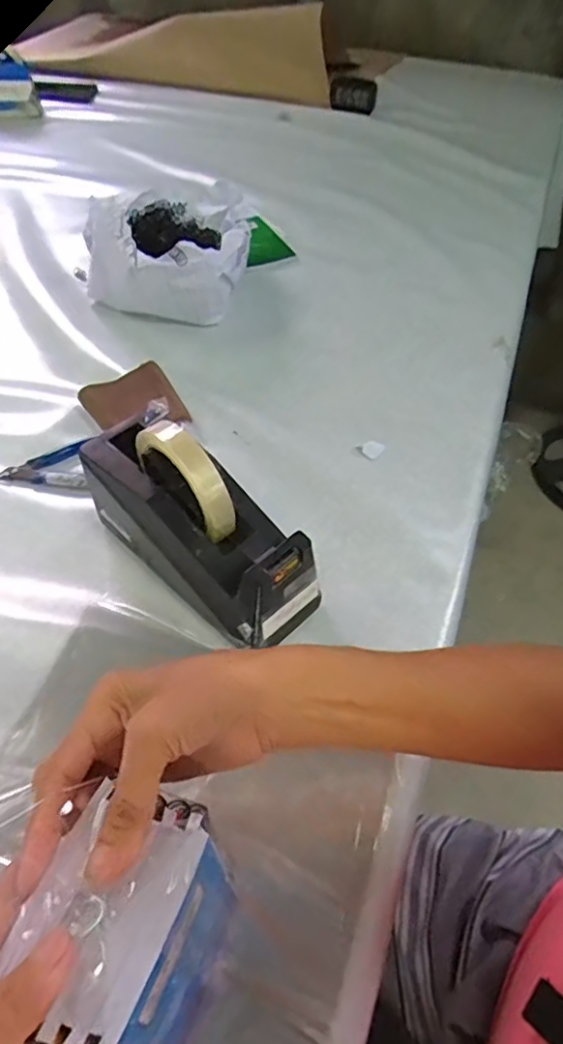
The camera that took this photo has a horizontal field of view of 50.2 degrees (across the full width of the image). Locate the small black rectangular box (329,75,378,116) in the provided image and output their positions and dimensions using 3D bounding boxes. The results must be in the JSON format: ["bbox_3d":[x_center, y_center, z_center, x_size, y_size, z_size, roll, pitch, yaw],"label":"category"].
[{"bbox_3d":[0.137,-0.815,1.146,0.020,0.056,0.107,-35,59,-27],"label":"small black rectangular box"}]

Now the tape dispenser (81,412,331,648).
[{"bbox_3d":[-0.064,-0.003,0.458,0.204,0.129,0.080,34,57,25],"label":"tape dispenser"}]

